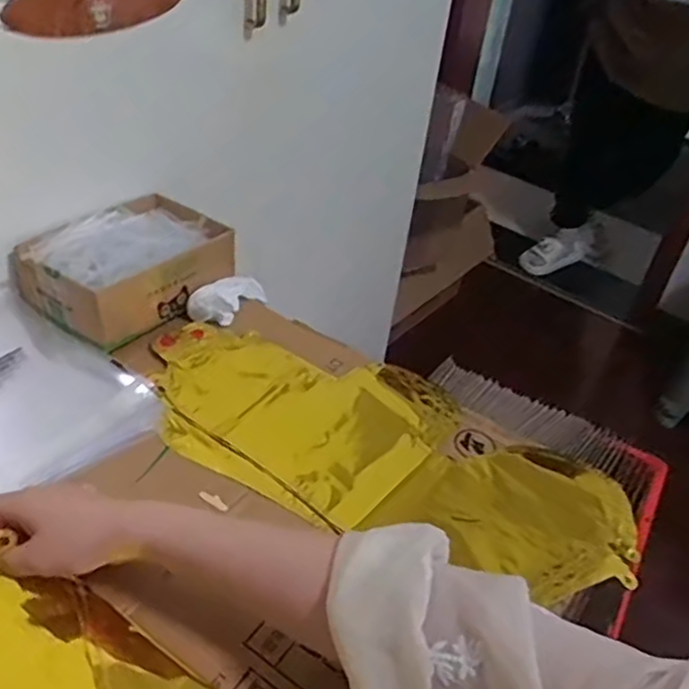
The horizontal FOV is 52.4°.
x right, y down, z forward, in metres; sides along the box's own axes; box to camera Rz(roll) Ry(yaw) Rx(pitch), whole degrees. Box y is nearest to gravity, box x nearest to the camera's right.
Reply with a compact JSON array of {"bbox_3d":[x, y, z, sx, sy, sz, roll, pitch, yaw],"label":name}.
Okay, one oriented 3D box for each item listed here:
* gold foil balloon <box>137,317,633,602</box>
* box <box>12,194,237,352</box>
[{"bbox_3d":[0.030,0.090,0.618,0.439,0.030,0.180,18,39,13],"label":"gold foil balloon"},{"bbox_3d":[-0.218,-0.084,0.721,0.139,0.081,0.193,29,43,25],"label":"box"}]

